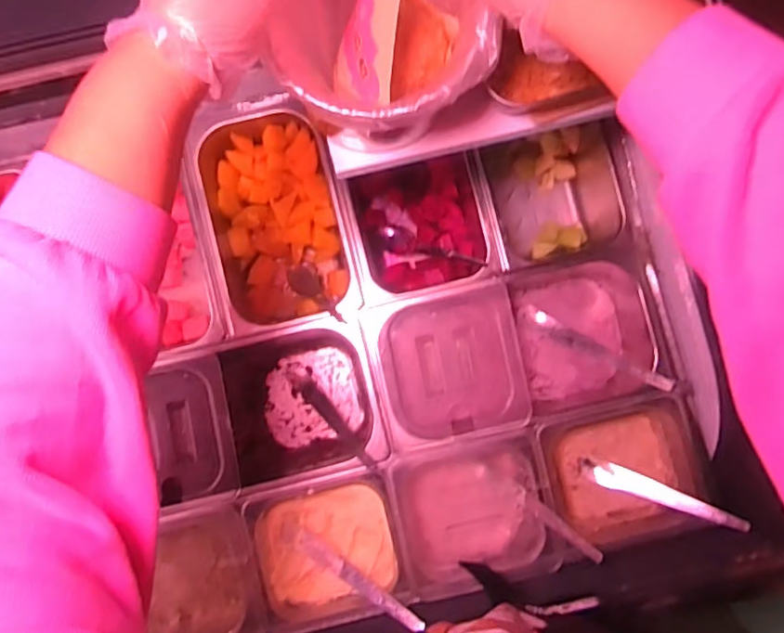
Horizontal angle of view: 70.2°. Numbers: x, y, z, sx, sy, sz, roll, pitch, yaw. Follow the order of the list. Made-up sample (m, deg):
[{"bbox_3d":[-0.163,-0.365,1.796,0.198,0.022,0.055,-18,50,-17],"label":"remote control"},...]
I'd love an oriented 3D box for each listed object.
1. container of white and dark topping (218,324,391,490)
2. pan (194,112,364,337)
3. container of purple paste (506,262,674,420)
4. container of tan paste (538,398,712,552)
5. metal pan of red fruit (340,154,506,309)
[{"bbox_3d":[-0.115,0.105,0.687,0.199,0.103,0.172,-14,85,-2],"label":"container of white and dark topping"},{"bbox_3d":[-0.139,-0.115,0.697,0.162,0.102,0.250,-14,85,-2],"label":"pan"},{"bbox_3d":[0.234,0.021,0.691,0.151,0.077,0.160,-9,85,-1],"label":"container of purple paste"},{"bbox_3d":[0.259,0.183,0.657,0.172,0.076,0.155,-14,85,-2],"label":"container of tan paste"},{"bbox_3d":[0.030,-0.119,0.695,0.173,0.102,0.189,-13,85,-2],"label":"metal pan of red fruit"}]

